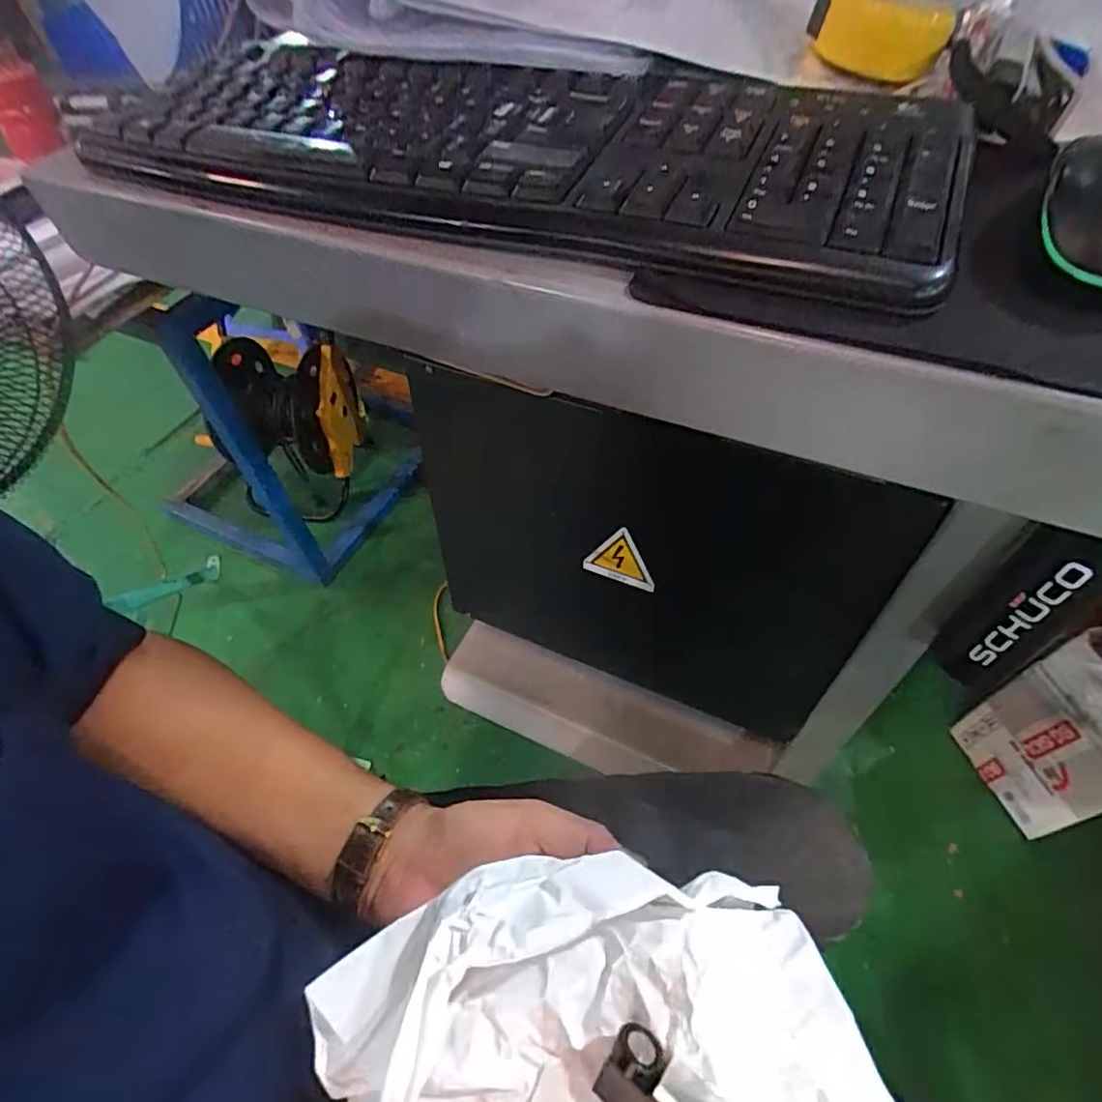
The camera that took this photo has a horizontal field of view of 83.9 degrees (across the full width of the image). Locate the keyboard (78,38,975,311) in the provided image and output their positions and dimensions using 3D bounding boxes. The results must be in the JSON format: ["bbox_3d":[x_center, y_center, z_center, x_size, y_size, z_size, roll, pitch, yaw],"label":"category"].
[{"bbox_3d":[-0.032,-0.213,0.312,0.427,0.034,0.156,21,57,18],"label":"keyboard"}]

